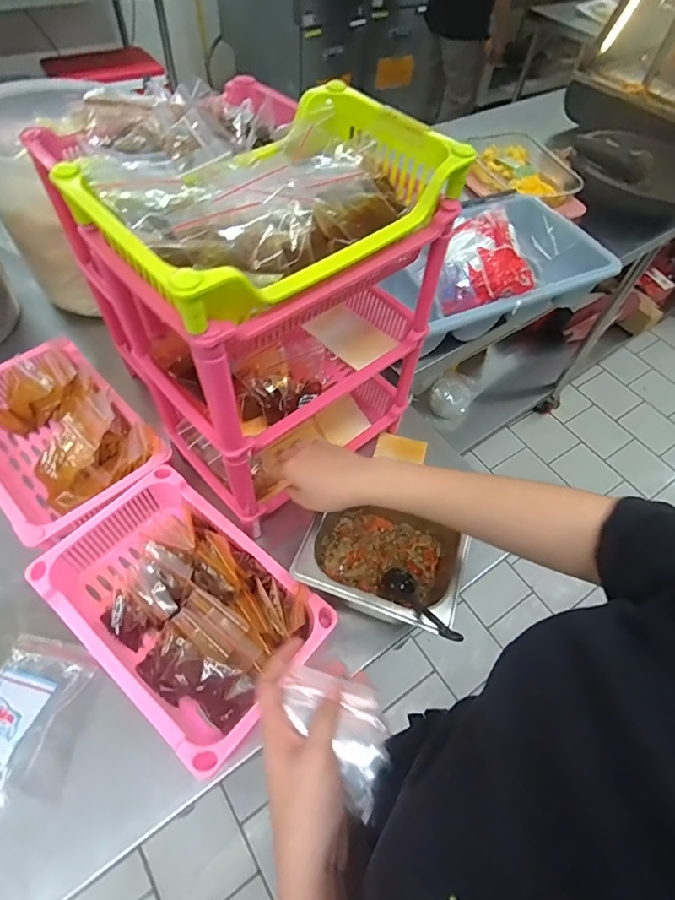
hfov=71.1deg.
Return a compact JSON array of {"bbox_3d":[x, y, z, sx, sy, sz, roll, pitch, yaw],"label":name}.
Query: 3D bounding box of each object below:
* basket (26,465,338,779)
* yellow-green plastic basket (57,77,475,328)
[{"bbox_3d":[-0.182,0.170,0.546,0.311,0.090,0.196,36,60,19],"label":"basket"},{"bbox_3d":[-0.050,-0.219,0.403,0.292,0.058,0.179,-36,64,-26],"label":"yellow-green plastic basket"}]

